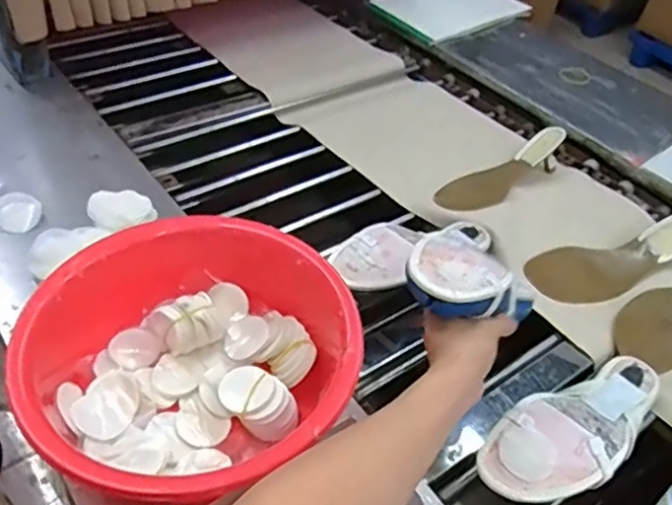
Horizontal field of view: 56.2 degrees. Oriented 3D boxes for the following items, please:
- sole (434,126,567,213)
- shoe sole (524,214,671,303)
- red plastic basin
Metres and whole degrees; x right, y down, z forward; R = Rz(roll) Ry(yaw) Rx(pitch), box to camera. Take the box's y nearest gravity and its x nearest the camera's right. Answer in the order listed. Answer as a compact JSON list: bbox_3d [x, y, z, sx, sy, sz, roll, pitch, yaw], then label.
[{"bbox_3d":[0.248,-0.129,0.955,0.234,0.051,0.075,-30,55,-31],"label":"sole"},{"bbox_3d":[0.375,0.009,0.832,0.255,0.051,0.089,-9,47,-15],"label":"shoe sole"},{"bbox_3d":[-0.126,0.093,0.560,0.273,0.100,0.264,3,45,-3],"label":"red plastic basin"}]

